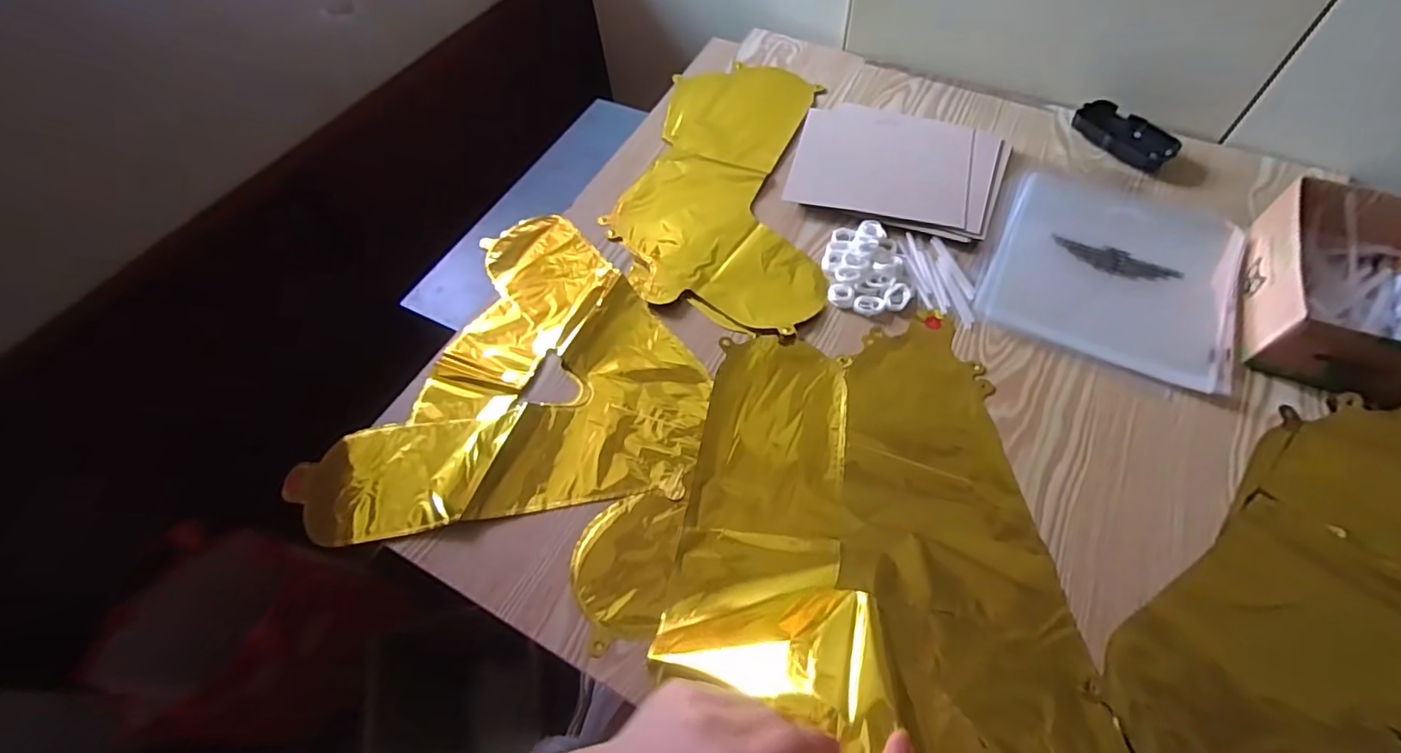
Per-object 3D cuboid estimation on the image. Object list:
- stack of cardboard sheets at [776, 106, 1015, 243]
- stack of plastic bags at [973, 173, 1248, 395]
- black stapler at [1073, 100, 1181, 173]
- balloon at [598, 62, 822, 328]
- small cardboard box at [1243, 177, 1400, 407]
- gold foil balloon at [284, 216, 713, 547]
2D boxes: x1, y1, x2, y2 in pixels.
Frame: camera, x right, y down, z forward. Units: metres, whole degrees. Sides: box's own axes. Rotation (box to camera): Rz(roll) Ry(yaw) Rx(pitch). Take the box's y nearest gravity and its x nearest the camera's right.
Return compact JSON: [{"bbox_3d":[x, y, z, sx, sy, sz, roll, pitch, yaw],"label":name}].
[{"bbox_3d":[0.218,-0.240,0.659,0.221,0.011,0.181,19,62,15],"label":"stack of cardboard sheets"},{"bbox_3d":[0.410,-0.114,0.582,0.211,0.010,0.236,23,63,17],"label":"stack of plastic bags"},{"bbox_3d":[0.474,-0.271,0.656,0.105,0.029,0.051,32,66,21],"label":"black stapler"},{"bbox_3d":[0.031,-0.227,0.673,0.223,0.005,0.407,7,59,8],"label":"balloon"},{"bbox_3d":[0.562,-0.076,0.507,0.130,0.061,0.195,21,62,16],"label":"small cardboard box"},{"bbox_3d":[-0.179,-0.024,0.571,0.345,0.025,0.333,-6,58,0],"label":"gold foil balloon"}]

